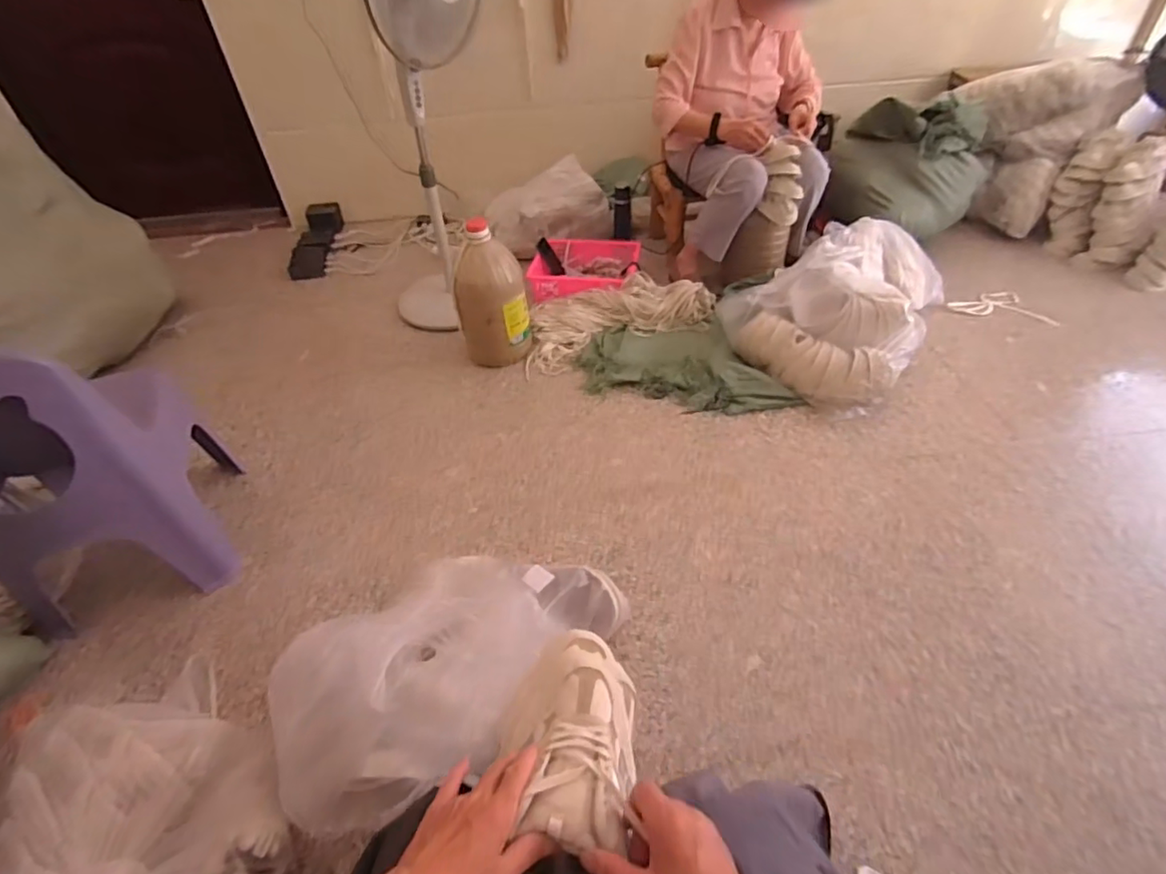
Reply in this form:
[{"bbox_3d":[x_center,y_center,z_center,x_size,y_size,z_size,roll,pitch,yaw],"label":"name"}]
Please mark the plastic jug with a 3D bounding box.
[{"bbox_3d":[-0.250,-0.379,1.603,0.183,0.381,0.156,-3,43,1],"label":"plastic jug"}]

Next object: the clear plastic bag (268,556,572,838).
[{"bbox_3d":[-0.201,0.323,0.723,0.347,0.155,0.246,-16,44,-13],"label":"clear plastic bag"}]

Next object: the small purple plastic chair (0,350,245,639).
[{"bbox_3d":[-0.950,0.053,1.084,0.350,0.577,0.292,-19,45,-16],"label":"small purple plastic chair"}]

